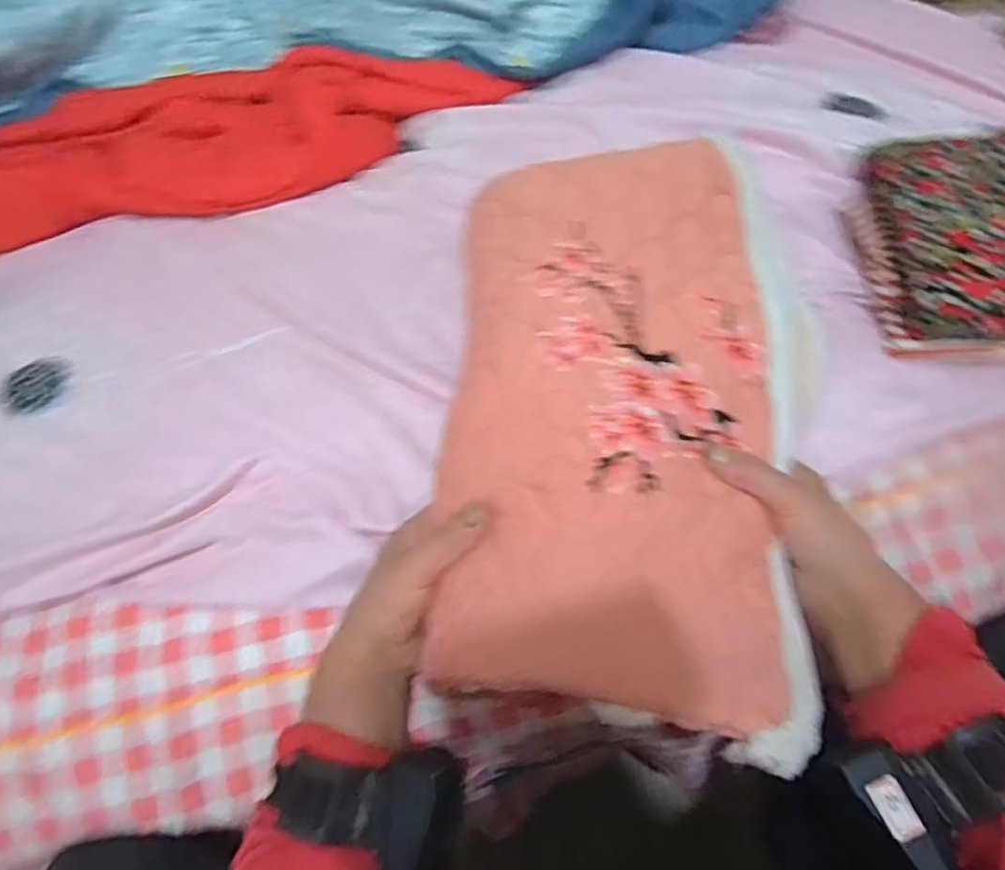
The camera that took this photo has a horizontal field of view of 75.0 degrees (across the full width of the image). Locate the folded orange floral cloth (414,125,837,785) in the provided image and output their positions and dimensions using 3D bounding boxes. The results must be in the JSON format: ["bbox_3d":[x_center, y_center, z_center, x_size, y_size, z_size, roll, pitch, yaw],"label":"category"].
[{"bbox_3d":[0.080,-0.030,0.403,0.220,0.053,0.394,3,57,5],"label":"folded orange floral cloth"}]

